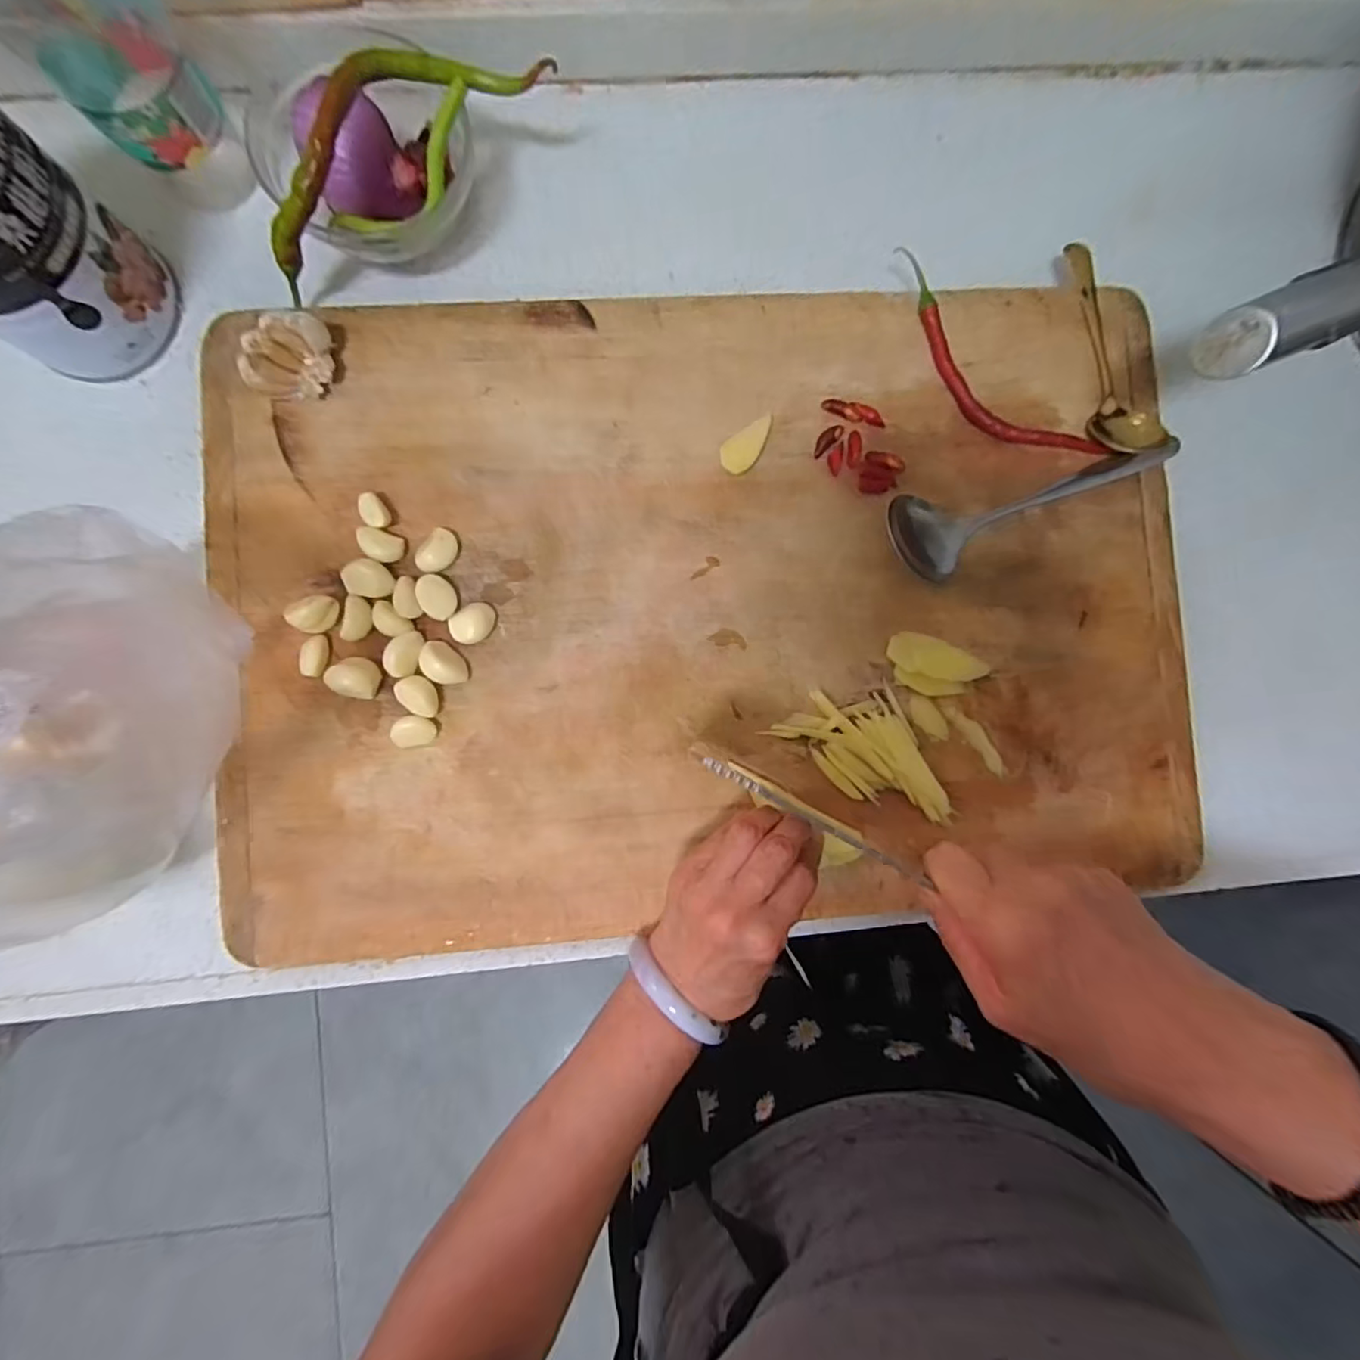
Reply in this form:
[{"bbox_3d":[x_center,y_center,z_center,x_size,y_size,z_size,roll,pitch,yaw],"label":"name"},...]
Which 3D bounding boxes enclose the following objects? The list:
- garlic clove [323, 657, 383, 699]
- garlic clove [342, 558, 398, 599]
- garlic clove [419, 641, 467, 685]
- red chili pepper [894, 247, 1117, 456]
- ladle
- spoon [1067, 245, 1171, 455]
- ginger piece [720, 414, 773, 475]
[{"bbox_3d":[-0.192,-0.002,0.349,0.025,0.018,0.023,0,84,-2],"label":"garlic clove"},{"bbox_3d":[-0.185,-0.060,0.350,0.025,0.013,0.022,24,84,1],"label":"garlic clove"},{"bbox_3d":[-0.141,-0.009,0.353,0.028,0.015,0.022,29,84,1],"label":"garlic clove"},{"bbox_3d":[0.192,-0.192,0.374,0.179,0.018,0.046,43,85,3],"label":"red chili pepper"},{"bbox_3d":[0.220,-0.114,0.367,0.201,0.030,0.052,-21,89,-4],"label":"ladle"},{"bbox_3d":[0.273,-0.213,0.374,0.036,0.019,0.149,-6,84,-2],"label":"spoon"},{"bbox_3d":[0.043,-0.149,0.373,0.021,0.010,0.043,36,84,2],"label":"ginger piece"}]

